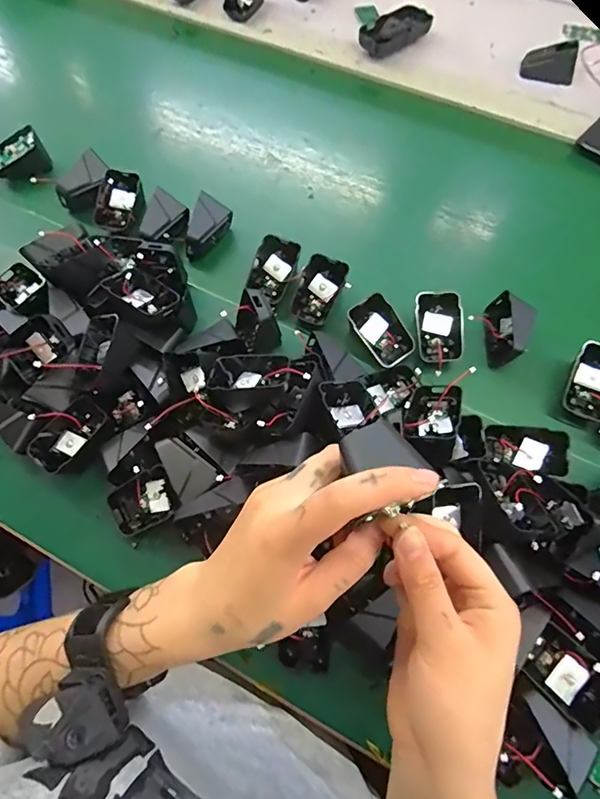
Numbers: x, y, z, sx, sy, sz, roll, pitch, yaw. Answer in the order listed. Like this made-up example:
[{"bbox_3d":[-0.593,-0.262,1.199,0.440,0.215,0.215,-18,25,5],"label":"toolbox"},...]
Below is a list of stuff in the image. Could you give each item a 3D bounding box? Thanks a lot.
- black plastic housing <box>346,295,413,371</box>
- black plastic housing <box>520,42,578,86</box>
[{"bbox_3d":[0.080,-0.067,0.479,0.045,0.040,0.068,-38,92,-6],"label":"black plastic housing"},{"bbox_3d":[0.336,-0.452,0.627,0.068,0.039,0.031,21,70,10],"label":"black plastic housing"}]

